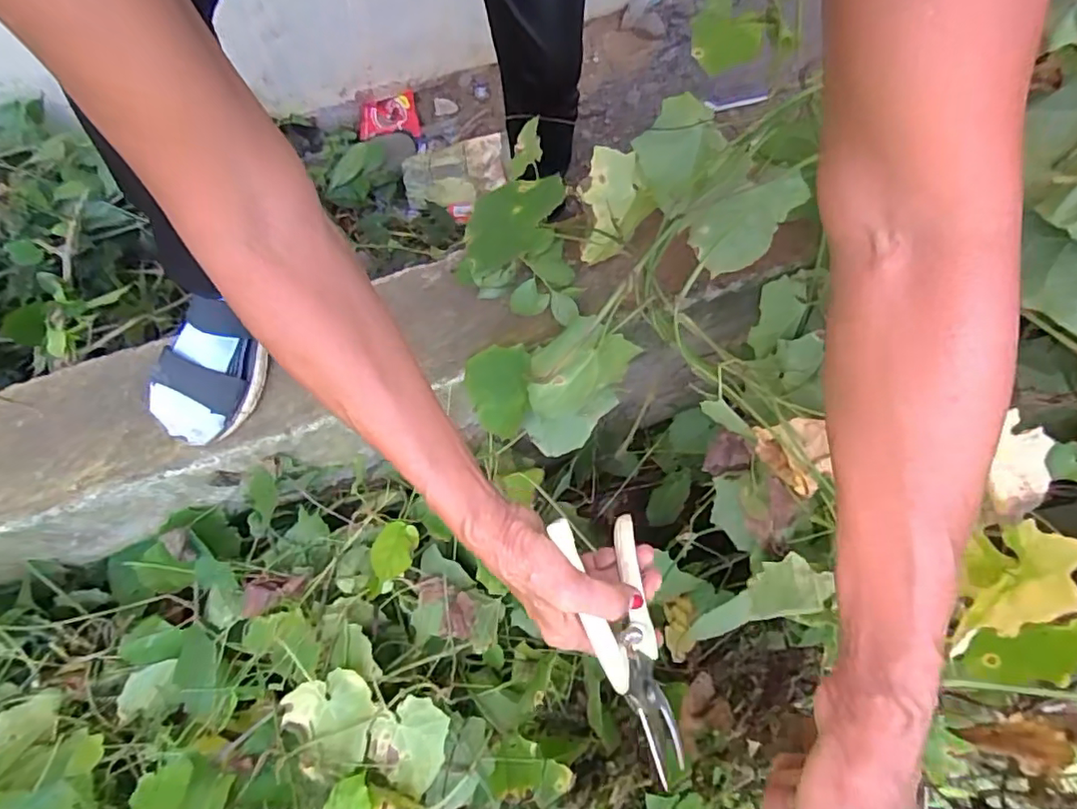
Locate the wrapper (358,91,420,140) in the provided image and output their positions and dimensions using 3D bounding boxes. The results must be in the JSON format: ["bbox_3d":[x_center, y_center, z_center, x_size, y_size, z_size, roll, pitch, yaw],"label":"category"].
[{"bbox_3d":[-0.297,-0.568,1.145,0.115,0.040,0.097,-13,70,-6],"label":"wrapper"}]

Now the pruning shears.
[{"bbox_3d":[0.060,0.141,0.353,0.026,0.083,0.152,-29,65,30],"label":"pruning shears"}]

